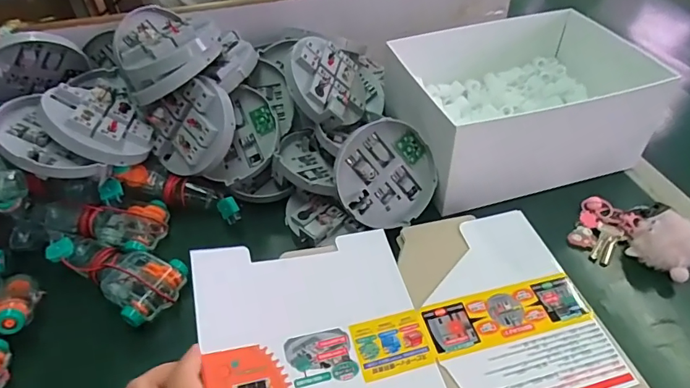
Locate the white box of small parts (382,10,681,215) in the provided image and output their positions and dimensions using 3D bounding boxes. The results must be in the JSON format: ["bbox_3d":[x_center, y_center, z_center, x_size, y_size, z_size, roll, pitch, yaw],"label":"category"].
[{"bbox_3d":[0.196,-0.111,0.550,0.266,0.115,0.198,-12,45,-11],"label":"white box of small parts"}]

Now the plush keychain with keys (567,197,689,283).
[{"bbox_3d":[0.296,0.035,0.447,0.131,0.043,0.091,20,48,20],"label":"plush keychain with keys"}]

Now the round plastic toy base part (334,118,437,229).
[{"bbox_3d":[0.041,-0.018,0.461,0.102,0.102,0.011,-37,16,-14],"label":"round plastic toy base part"}]

